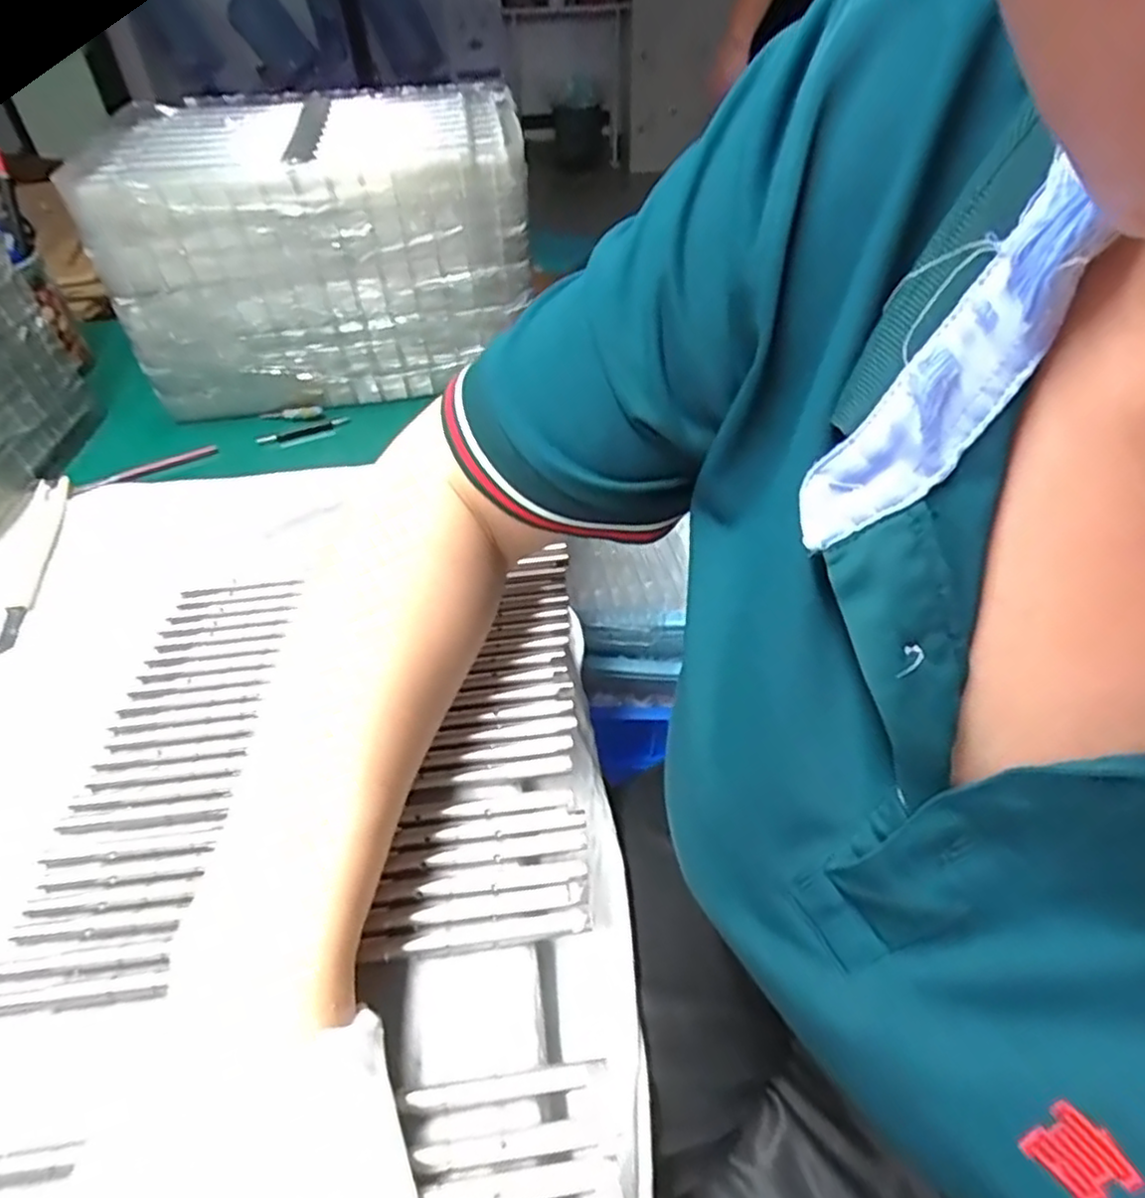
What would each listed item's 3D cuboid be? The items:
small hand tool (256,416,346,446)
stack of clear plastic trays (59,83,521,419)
[{"bbox_3d":[-0.191,-0.118,0.511,0.063,0.009,0.007,-22,48,-18],"label":"small hand tool"},{"bbox_3d":[-0.178,-0.264,0.544,0.281,0.169,0.163,-10,45,-6],"label":"stack of clear plastic trays"}]

